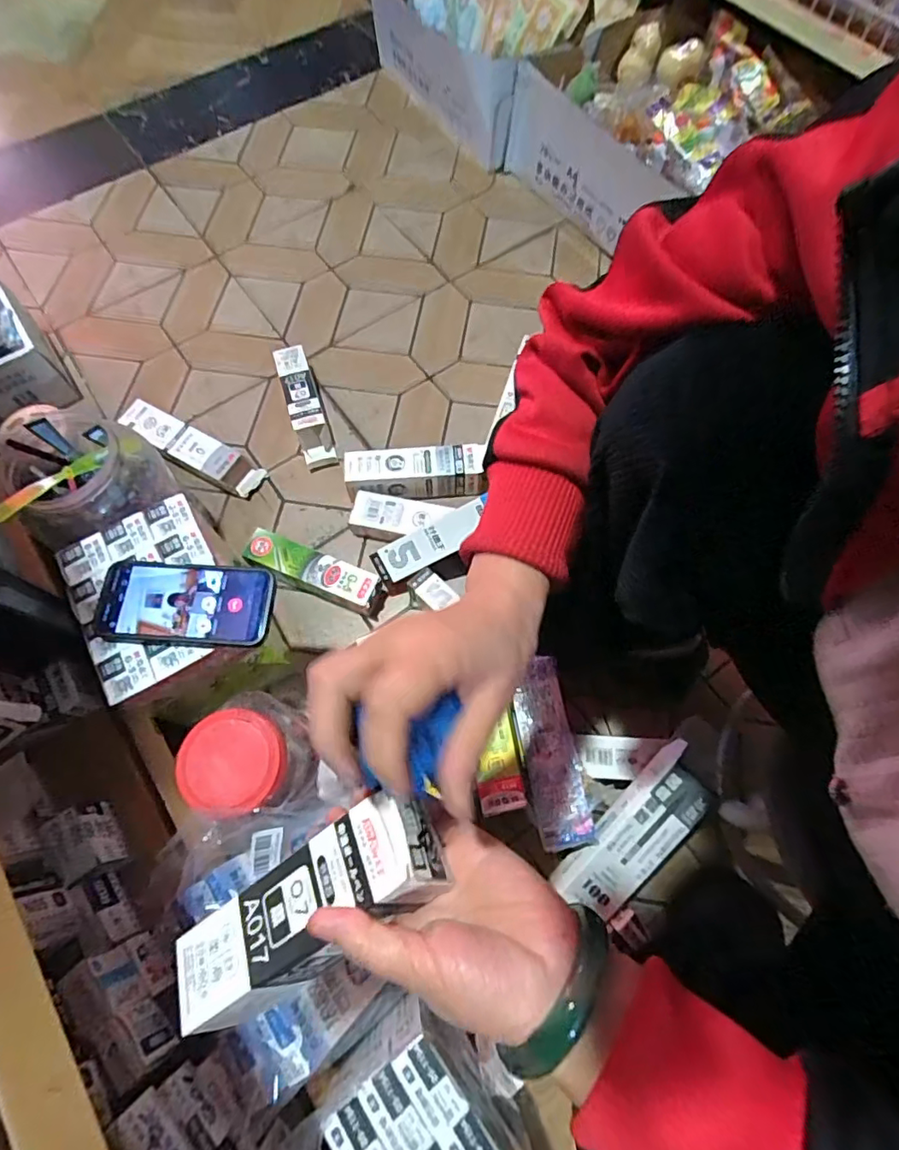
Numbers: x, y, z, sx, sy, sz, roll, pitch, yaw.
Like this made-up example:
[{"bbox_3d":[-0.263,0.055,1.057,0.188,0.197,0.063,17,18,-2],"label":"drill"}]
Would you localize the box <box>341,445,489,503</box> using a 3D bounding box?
[{"bbox_3d":[-0.053,-0.141,0.765,0.180,0.057,0.060,-4,68,-1],"label":"box"}]

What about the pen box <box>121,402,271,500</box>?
[{"bbox_3d":[-0.376,-0.183,0.793,0.225,0.038,0.061,28,71,11],"label":"pen box"}]

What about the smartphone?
[{"bbox_3d":[-0.254,0.028,0.529,0.163,0.013,0.079,3,68,2],"label":"smartphone"}]

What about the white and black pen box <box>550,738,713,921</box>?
[{"bbox_3d":[0.197,0.269,0.573,0.068,0.031,0.191,41,86,15],"label":"white and black pen box"}]

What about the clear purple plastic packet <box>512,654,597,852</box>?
[{"bbox_3d":[0.107,0.186,0.587,0.056,0.021,0.191,-9,69,-3],"label":"clear purple plastic packet"}]

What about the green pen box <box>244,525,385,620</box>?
[{"bbox_3d":[-0.174,-0.004,0.714,0.181,0.046,0.048,21,70,9],"label":"green pen box"}]

